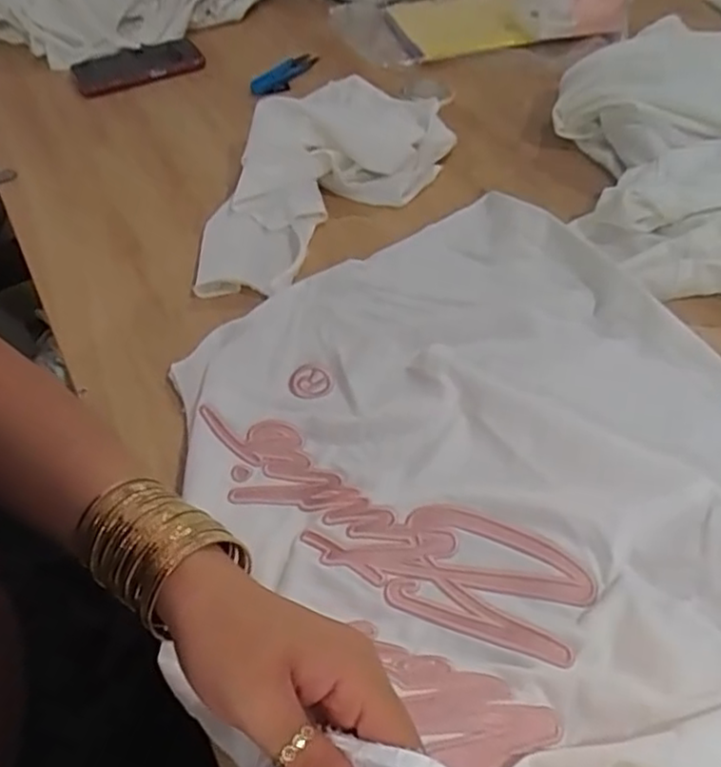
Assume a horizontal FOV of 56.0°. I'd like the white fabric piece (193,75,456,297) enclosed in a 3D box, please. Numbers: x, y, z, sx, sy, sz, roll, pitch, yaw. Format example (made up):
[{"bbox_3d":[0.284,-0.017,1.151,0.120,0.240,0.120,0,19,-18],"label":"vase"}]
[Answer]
[{"bbox_3d":[-0.054,-0.214,0.683,0.171,0.063,0.327,32,59,25],"label":"white fabric piece"}]

